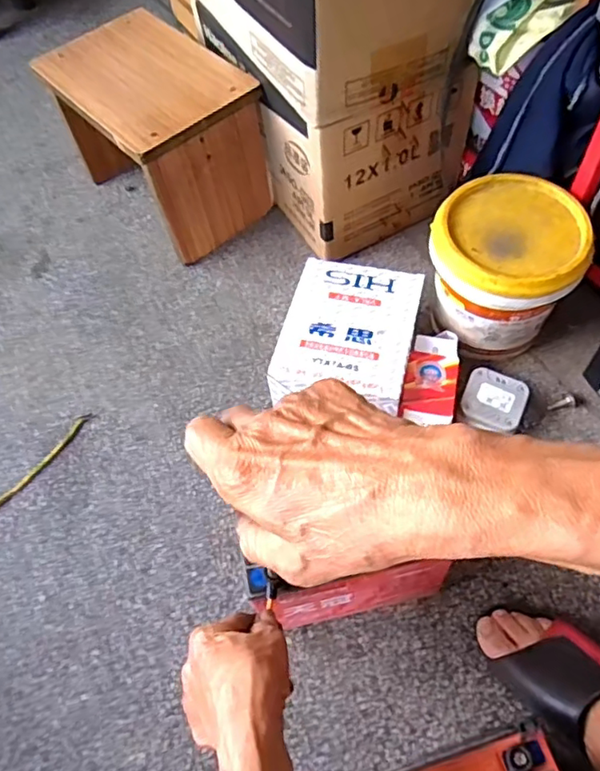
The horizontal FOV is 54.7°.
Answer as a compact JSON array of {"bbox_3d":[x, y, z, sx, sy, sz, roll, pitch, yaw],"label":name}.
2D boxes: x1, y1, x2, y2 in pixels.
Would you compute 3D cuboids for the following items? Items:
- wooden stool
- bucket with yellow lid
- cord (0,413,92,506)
[{"bbox_3d":[-0.209,-0.373,0.884,0.199,0.222,0.282,-38,64,-18],"label":"wooden stool"},{"bbox_3d":[0.248,-0.141,0.716,0.163,0.150,0.163,-2,59,3],"label":"bucket with yellow lid"},{"bbox_3d":[-0.379,0.122,0.721,0.260,0.020,0.101,-23,60,-10],"label":"cord"}]

